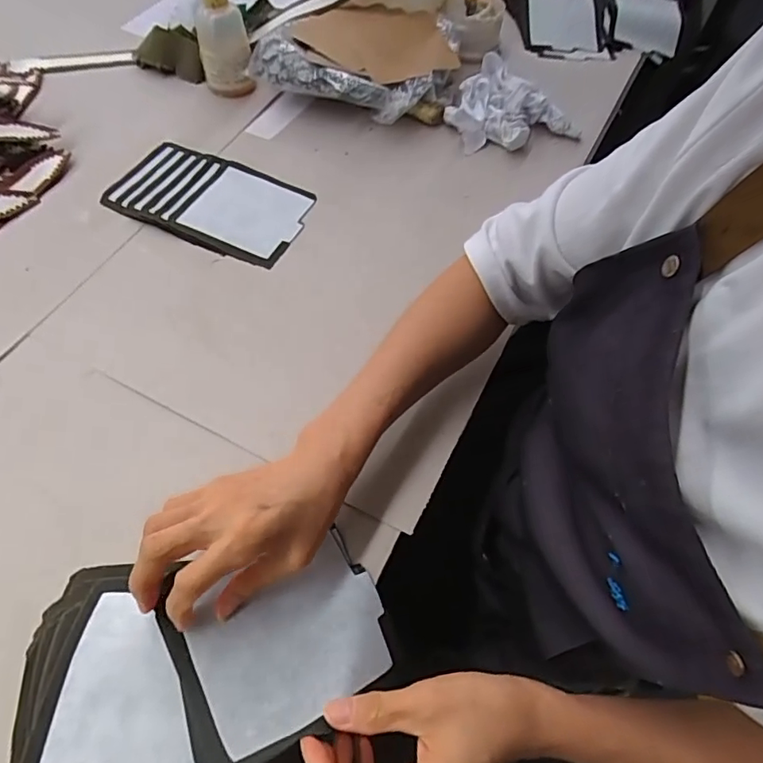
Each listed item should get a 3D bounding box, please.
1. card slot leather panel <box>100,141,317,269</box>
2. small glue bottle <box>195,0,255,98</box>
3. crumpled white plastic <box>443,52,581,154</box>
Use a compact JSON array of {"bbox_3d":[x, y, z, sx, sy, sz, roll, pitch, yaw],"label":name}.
[{"bbox_3d":[-0.195,-0.210,0.590,0.216,0.011,0.131,23,63,8],"label":"card slot leather panel"},{"bbox_3d":[-0.198,-0.442,0.634,0.065,0.148,0.063,-14,61,-13],"label":"small glue bottle"},{"bbox_3d":[0.161,-0.351,0.679,0.132,0.053,0.154,-36,68,-23],"label":"crumpled white plastic"}]

